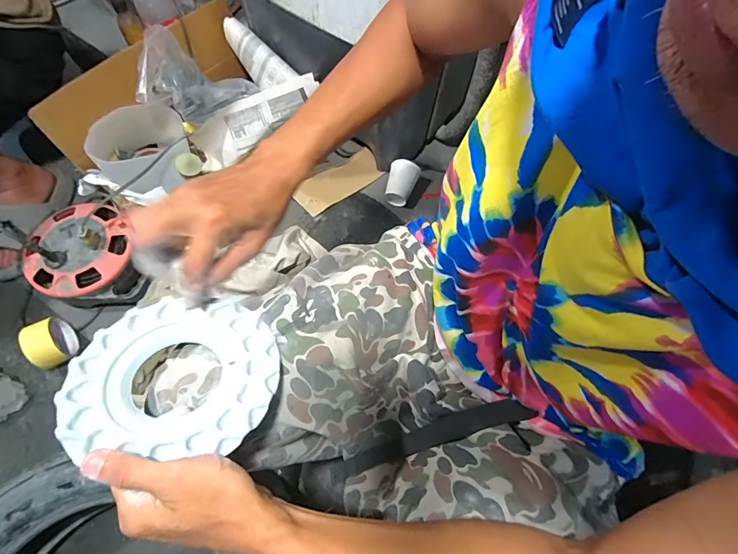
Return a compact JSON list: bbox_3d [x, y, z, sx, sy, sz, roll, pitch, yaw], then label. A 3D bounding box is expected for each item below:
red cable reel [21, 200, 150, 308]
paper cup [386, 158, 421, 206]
[{"bbox_3d":[-0.568,-0.043,0.788,0.202,0.123,0.216,-22,68,-11],"label":"red cable reel"},{"bbox_3d":[0.077,-0.220,0.941,0.071,0.078,0.086,15,66,5],"label":"paper cup"}]

